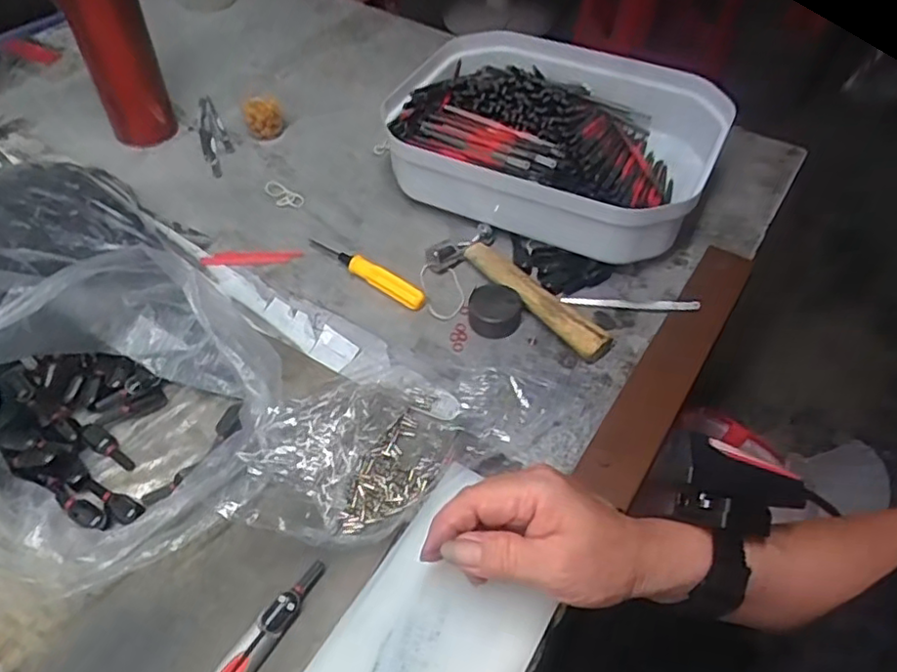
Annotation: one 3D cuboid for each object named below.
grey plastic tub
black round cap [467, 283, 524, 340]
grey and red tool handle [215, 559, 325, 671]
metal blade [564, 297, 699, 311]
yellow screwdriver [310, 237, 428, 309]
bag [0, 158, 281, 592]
[{"bbox_3d":[0.094,-0.177,0.573,0.268,0.075,0.231,23,53,16],"label":"grey plastic tub"},{"bbox_3d":[0.035,-0.021,0.478,0.038,0.020,0.036,1,51,-1],"label":"black round cap"},{"bbox_3d":[-0.107,0.166,0.323,0.015,0.014,0.125,31,56,21],"label":"grey and red tool handle"},{"bbox_3d":[0.140,-0.025,0.493,0.102,0.006,0.008,6,51,3],"label":"metal blade"},{"bbox_3d":[-0.068,-0.053,0.514,0.119,0.017,0.014,32,56,22],"label":"yellow screwdriver"},{"bbox_3d":[-0.239,-0.006,0.399,0.297,0.096,0.226,35,57,24],"label":"bag"}]

